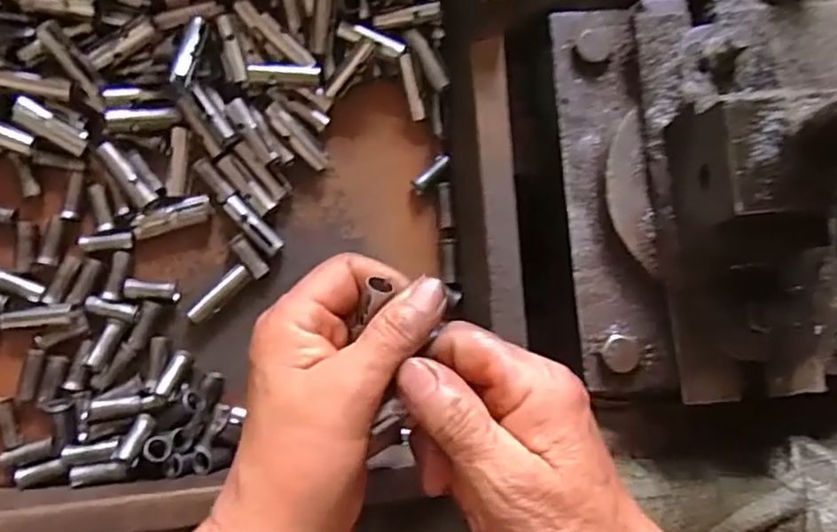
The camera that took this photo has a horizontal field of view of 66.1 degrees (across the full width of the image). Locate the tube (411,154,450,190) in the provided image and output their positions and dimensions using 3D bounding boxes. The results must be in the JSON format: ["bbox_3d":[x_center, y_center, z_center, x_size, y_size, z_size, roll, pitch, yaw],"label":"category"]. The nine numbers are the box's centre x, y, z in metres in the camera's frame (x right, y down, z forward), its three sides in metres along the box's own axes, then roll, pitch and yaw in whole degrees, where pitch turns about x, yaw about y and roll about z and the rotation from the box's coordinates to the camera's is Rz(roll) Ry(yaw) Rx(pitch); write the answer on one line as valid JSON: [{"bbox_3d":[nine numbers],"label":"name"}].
[{"bbox_3d":[0.008,-0.053,0.365,0.009,0.008,0.027,43,69,2],"label":"tube"}]

